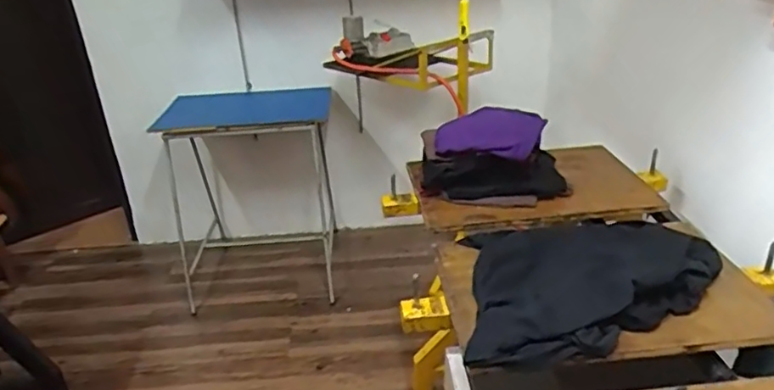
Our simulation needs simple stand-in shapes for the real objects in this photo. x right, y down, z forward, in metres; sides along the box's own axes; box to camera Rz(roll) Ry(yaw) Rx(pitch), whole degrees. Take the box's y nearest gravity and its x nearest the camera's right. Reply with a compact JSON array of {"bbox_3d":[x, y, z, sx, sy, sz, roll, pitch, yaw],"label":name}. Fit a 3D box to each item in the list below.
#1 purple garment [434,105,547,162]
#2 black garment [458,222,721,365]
[{"bbox_3d":[0.264,-0.169,1.569,0.272,0.072,0.241,6,29,19],"label":"purple garment"},{"bbox_3d":[0.340,0.150,1.214,0.572,0.073,0.415,-17,30,-24],"label":"black garment"}]

